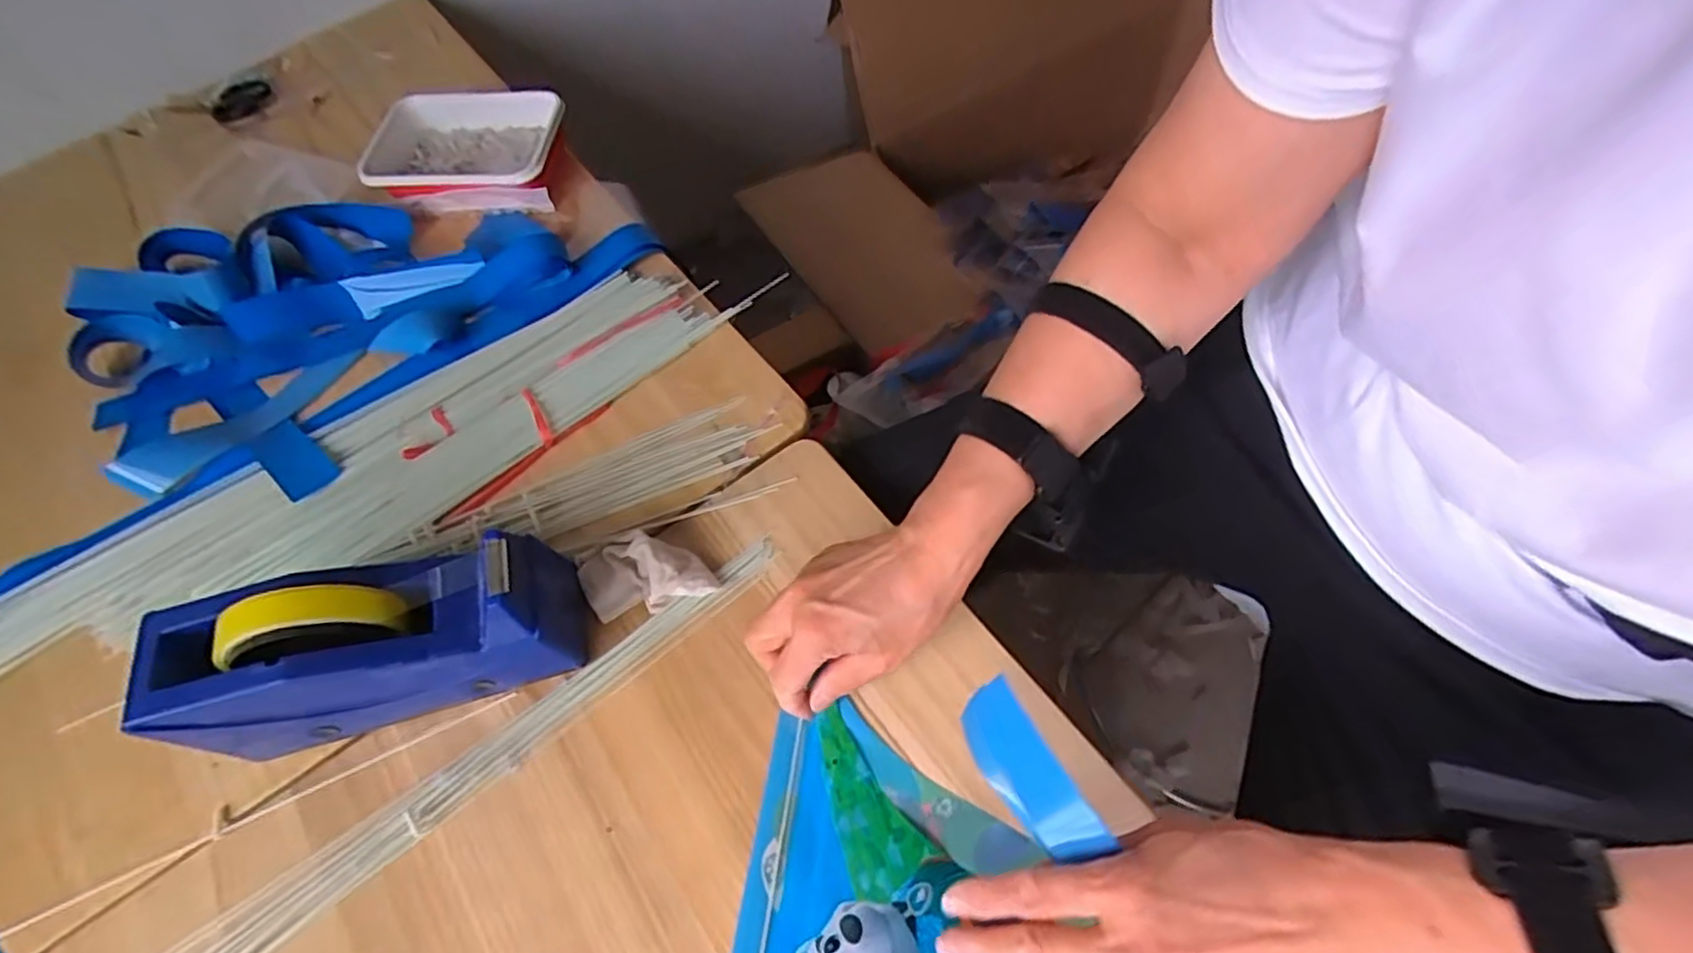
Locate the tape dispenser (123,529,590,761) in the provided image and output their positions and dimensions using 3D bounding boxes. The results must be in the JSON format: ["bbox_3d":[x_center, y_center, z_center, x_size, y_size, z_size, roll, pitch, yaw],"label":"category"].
[{"bbox_3d":[-0.264,0.091,0.414,0.202,0.105,0.073,-17,61,-5],"label":"tape dispenser"}]

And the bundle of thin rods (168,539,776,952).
[{"bbox_3d":[-0.216,0.172,0.419,0.422,0.010,0.036,-34,64,-14],"label":"bundle of thin rods"}]

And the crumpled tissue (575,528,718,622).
[{"bbox_3d":[-0.130,0.060,0.463,0.088,0.023,0.049,-8,60,0],"label":"crumpled tissue"}]

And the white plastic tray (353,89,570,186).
[{"bbox_3d":[-0.352,-0.299,0.670,0.189,0.046,0.118,-1,61,5],"label":"white plastic tray"}]

